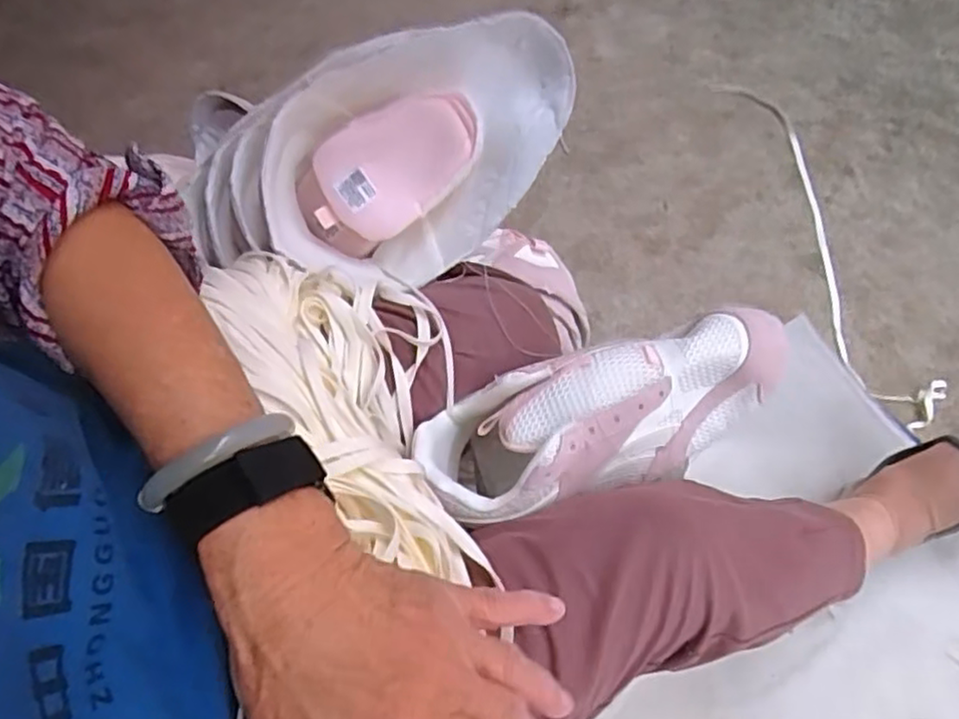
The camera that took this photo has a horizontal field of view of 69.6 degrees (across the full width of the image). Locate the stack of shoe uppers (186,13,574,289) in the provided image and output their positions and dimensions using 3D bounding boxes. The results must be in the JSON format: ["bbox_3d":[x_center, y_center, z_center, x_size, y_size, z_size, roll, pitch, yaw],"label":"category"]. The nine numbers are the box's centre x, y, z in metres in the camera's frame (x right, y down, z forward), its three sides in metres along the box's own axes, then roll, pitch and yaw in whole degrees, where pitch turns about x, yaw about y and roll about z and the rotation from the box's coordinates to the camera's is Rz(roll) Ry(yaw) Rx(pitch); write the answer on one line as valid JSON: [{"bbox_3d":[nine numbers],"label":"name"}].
[{"bbox_3d":[-0.078,-0.140,0.507,0.302,0.100,0.170,-15,101,7],"label":"stack of shoe uppers"}]

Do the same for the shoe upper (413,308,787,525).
[{"bbox_3d":[0.080,0.040,0.447,0.243,0.068,0.090,-13,62,-1],"label":"shoe upper"}]

